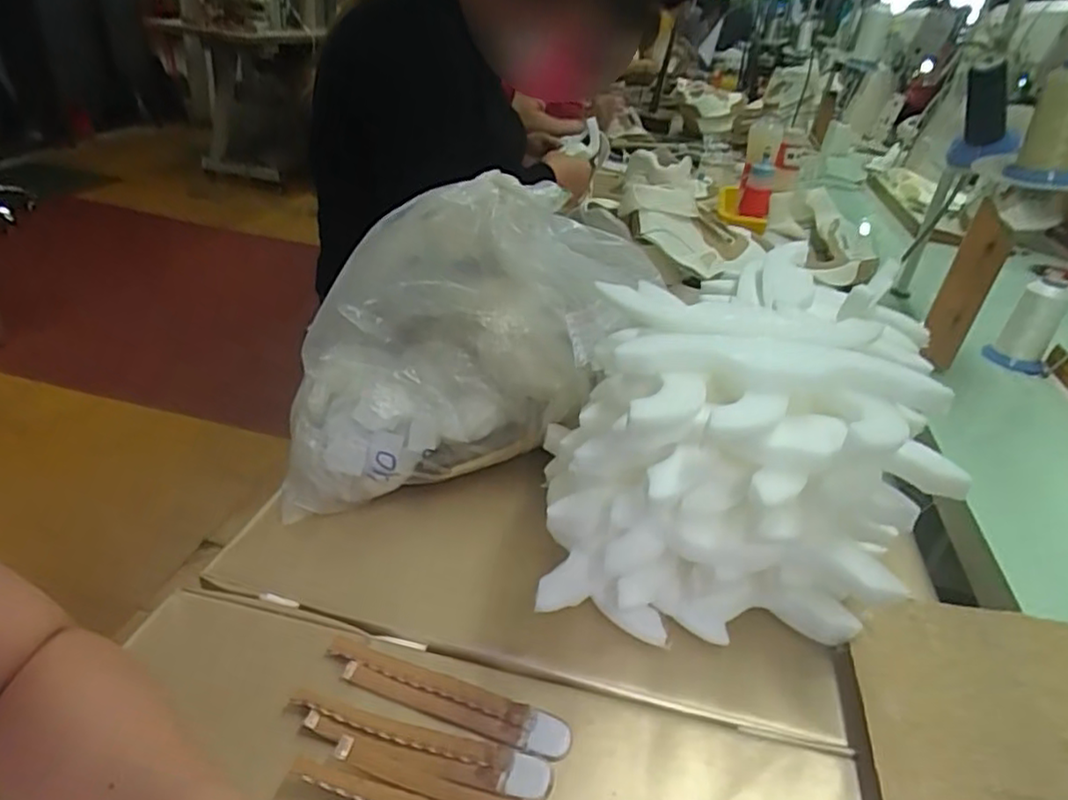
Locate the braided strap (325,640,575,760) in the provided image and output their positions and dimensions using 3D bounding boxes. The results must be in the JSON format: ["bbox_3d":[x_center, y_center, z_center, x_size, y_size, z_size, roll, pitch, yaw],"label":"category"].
[{"bbox_3d":[-0.054,0.176,0.403,0.154,0.005,0.026,15,32,13],"label":"braided strap"}]

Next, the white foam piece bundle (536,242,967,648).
[{"bbox_3d":[0.129,0.042,0.489,0.239,0.182,0.183,4,31,-5],"label":"white foam piece bundle"}]

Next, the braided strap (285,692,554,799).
[{"bbox_3d":[-0.066,0.192,0.377,0.152,0.011,0.025,11,32,8],"label":"braided strap"}]

